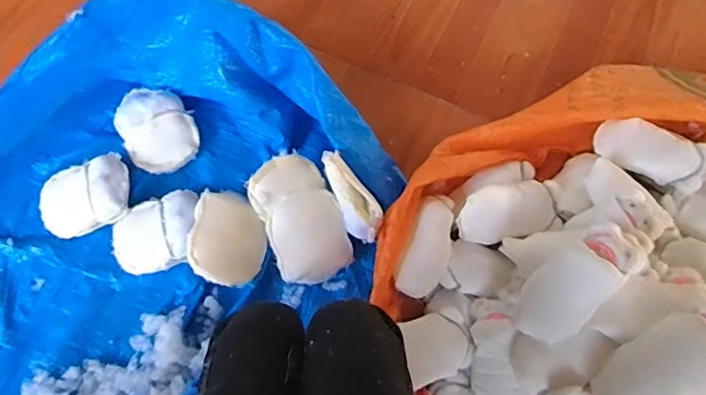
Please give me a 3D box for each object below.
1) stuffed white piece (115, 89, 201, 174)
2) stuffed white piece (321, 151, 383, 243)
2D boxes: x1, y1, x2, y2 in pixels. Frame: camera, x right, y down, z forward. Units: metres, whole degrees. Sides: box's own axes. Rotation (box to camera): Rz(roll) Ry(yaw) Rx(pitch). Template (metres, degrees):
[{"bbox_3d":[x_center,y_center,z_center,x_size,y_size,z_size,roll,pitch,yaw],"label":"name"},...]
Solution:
[{"bbox_3d":[-0.405,-0.143,1.066,0.145,0.057,0.178,-29,70,-12],"label":"stuffed white piece"},{"bbox_3d":[-0.001,-0.010,0.936,0.062,0.052,0.173,-23,70,-10],"label":"stuffed white piece"}]

